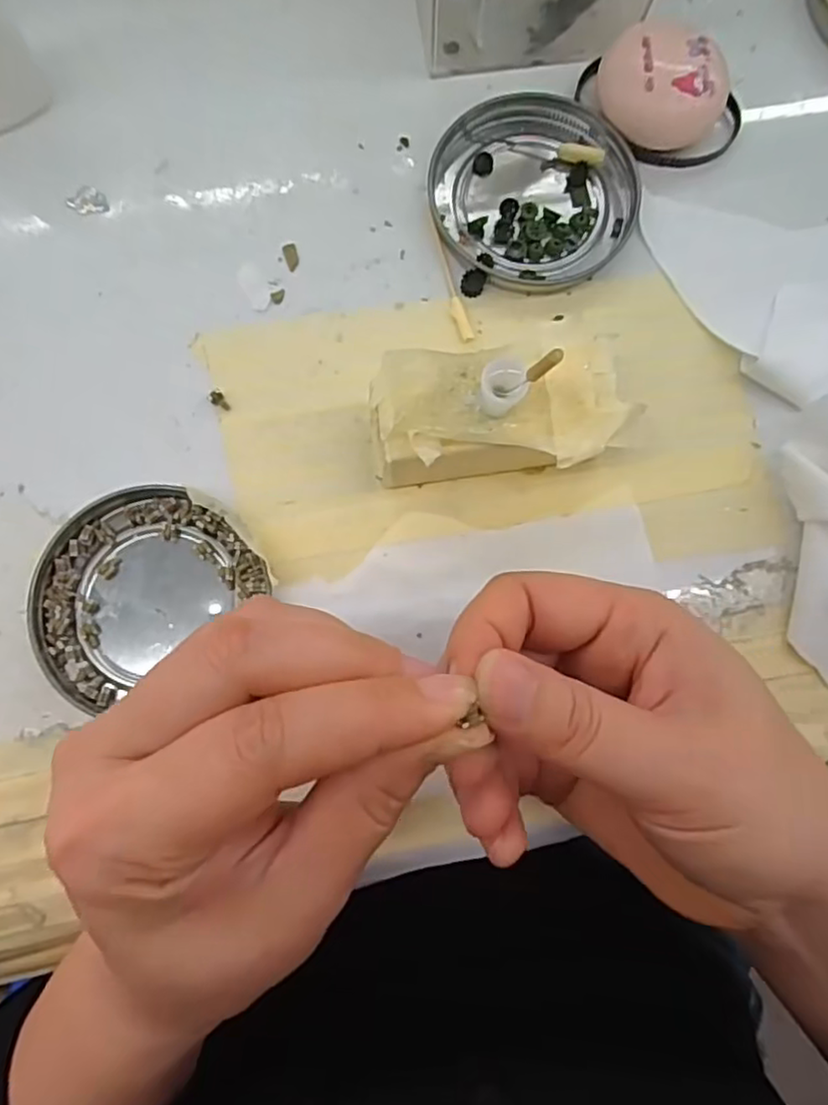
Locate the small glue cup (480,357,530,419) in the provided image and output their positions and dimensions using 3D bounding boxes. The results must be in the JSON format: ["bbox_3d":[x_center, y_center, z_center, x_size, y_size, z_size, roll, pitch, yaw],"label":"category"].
[{"bbox_3d":[0.027,-0.050,0.203,0.014,0.020,0.013,0,80,-1],"label":"small glue cup"}]

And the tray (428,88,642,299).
[{"bbox_3d":[0.046,-0.141,0.257,0.076,0.009,0.078,0,80,-1],"label":"tray"}]

